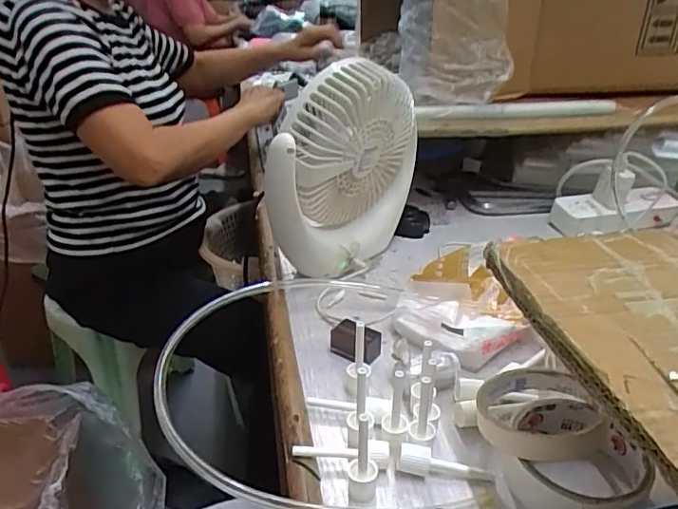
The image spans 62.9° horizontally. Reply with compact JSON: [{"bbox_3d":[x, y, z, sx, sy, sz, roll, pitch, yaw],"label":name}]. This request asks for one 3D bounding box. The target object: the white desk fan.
[{"bbox_3d":[0.009,-0.080,0.577,0.080,0.213,0.185,17,33,30],"label":"white desk fan"}]

